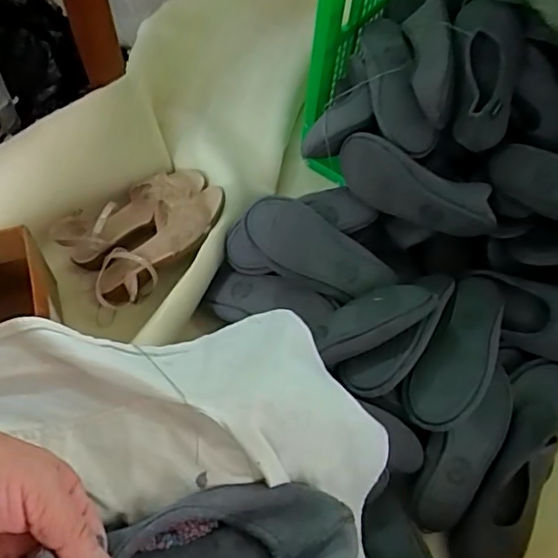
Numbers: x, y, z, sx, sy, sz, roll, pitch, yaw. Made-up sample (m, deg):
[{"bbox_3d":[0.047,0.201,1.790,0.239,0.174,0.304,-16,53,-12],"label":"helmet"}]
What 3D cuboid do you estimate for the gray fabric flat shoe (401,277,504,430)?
[{"bbox_3d":[0.253,0.097,0.786,0.092,0.037,0.250,30,63,13],"label":"gray fabric flat shoe"}]

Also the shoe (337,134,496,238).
[{"bbox_3d":[0.197,-0.131,0.824,0.236,0.087,0.056,27,62,11],"label":"shoe"}]

